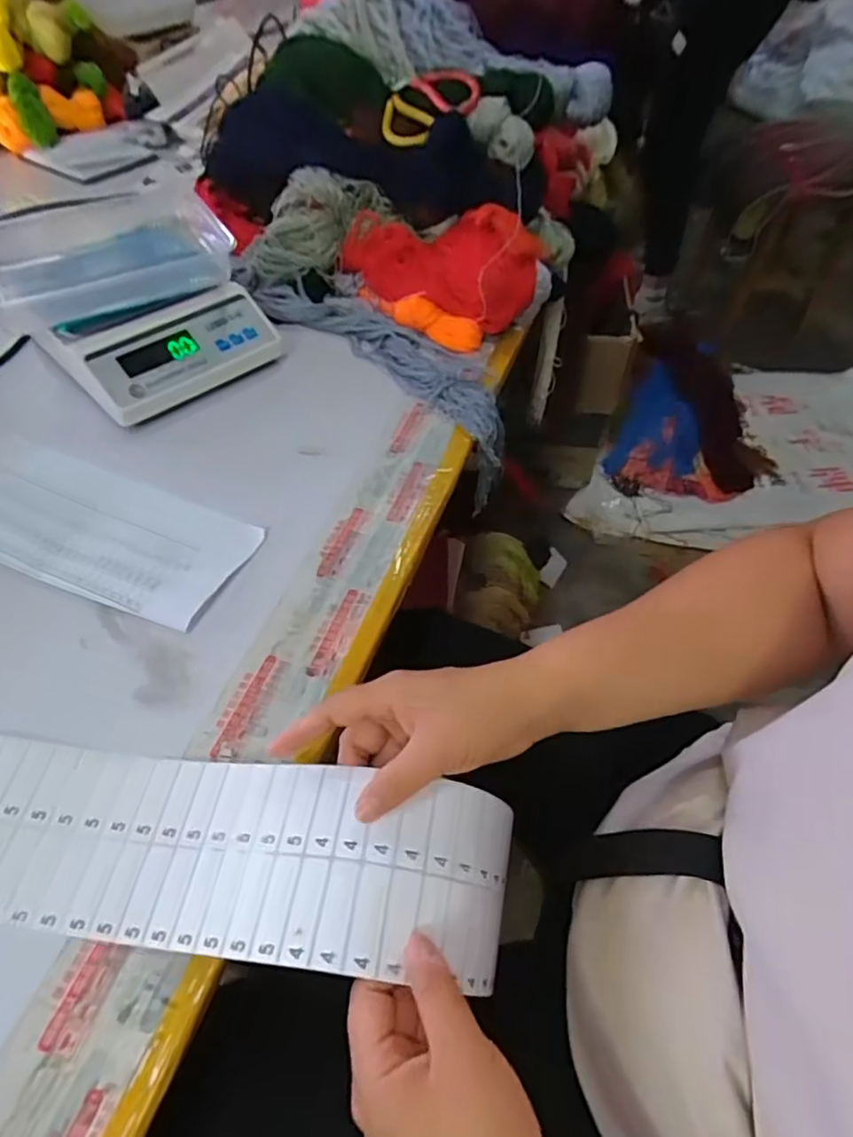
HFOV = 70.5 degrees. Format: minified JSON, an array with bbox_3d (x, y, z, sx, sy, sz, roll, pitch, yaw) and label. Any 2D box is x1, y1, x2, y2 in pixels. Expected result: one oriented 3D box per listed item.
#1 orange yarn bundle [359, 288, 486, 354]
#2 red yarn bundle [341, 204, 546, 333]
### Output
[{"bbox_3d":[-0.017,-0.296,0.696,0.173,0.034,0.039,27,57,17],"label":"orange yarn bundle"},{"bbox_3d":[0.014,-0.355,0.698,0.229,0.101,0.109,21,55,15],"label":"red yarn bundle"}]

